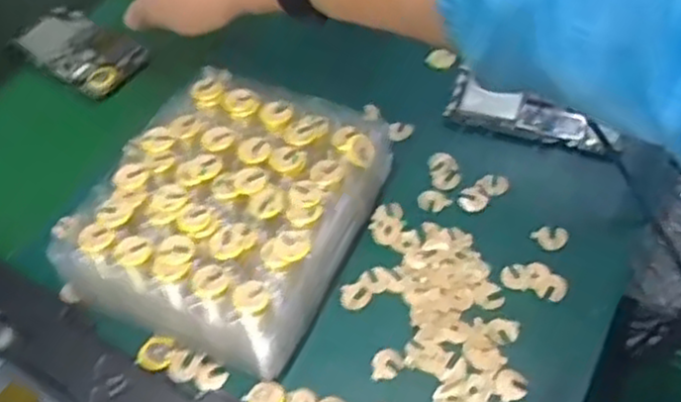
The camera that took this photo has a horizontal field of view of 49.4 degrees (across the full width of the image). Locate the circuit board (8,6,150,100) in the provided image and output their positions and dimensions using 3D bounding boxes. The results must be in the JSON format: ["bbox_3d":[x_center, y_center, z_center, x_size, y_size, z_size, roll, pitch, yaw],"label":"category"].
[{"bbox_3d":[-0.214,-0.128,0.615,0.116,0.020,0.066,26,61,19],"label":"circuit board"}]

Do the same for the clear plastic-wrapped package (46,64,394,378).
[{"bbox_3d":[-0.065,0.005,0.463,0.153,0.049,0.183,19,54,18],"label":"clear plastic-wrapped package"}]

